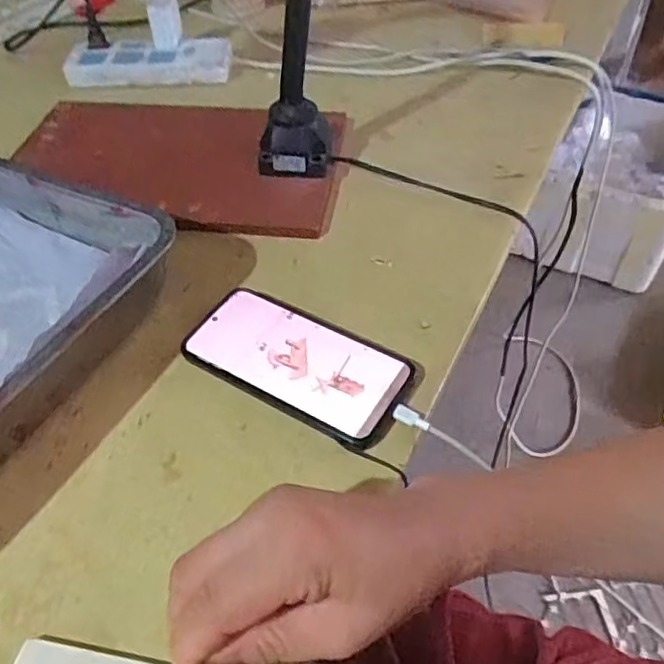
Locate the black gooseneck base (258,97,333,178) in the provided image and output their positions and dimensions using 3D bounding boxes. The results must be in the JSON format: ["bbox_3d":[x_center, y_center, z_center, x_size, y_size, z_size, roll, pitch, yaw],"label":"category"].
[{"bbox_3d":[-0.035,-0.176,0.587,0.069,0.066,0.040,-3,49,-1],"label":"black gooseneck base"}]

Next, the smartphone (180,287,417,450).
[{"bbox_3d":[-0.025,0.021,0.454,0.159,0.016,0.078,24,54,22],"label":"smartphone"}]

